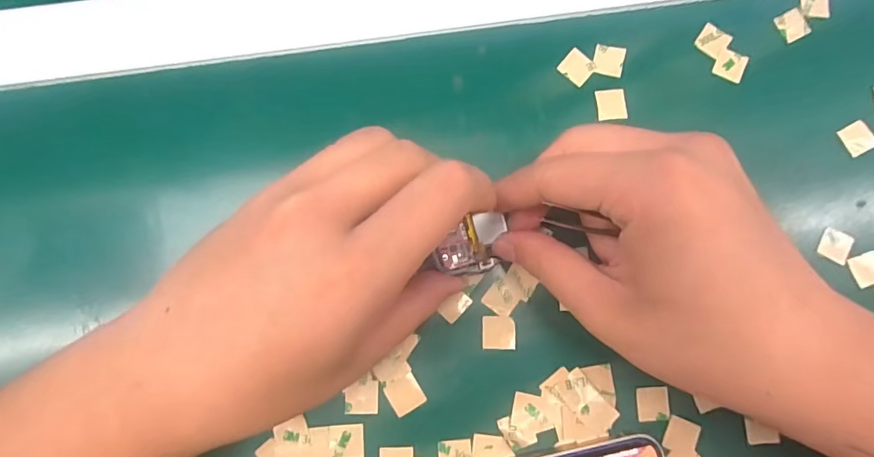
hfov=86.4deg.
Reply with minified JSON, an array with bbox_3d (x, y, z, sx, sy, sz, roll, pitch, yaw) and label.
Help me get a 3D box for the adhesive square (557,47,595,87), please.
[{"bbox_3d":[0.071,-0.082,0.236,0.015,0.004,0.016,41,83,3],"label":"adhesive square"}]

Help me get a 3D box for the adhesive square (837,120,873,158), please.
[{"bbox_3d":[0.216,-0.046,0.238,0.015,0.004,0.016,-25,85,-6],"label":"adhesive square"}]

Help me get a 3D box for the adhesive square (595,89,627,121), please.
[{"bbox_3d":[0.088,-0.063,0.235,0.016,0.004,0.015,-7,83,-4],"label":"adhesive square"}]

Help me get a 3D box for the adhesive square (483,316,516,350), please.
[{"bbox_3d":[0.029,0.049,0.217,0.015,0.004,0.015,1,83,-3],"label":"adhesive square"}]

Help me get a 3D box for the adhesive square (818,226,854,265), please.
[{"bbox_3d":[0.198,0.009,0.229,0.015,0.004,0.015,28,82,1],"label":"adhesive square"}]

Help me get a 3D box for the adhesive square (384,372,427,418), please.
[{"bbox_3d":[-0.015,0.076,0.214,0.015,0.004,0.016,-27,85,-9],"label":"adhesive square"}]

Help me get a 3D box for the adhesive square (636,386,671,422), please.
[{"bbox_3d":[0.102,0.082,0.219,0.015,0.004,0.015,-3,81,-2],"label":"adhesive square"}]

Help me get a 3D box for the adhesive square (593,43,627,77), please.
[{"bbox_3d":[0.088,-0.086,0.237,0.015,0.004,0.016,10,82,-1],"label":"adhesive square"}]

